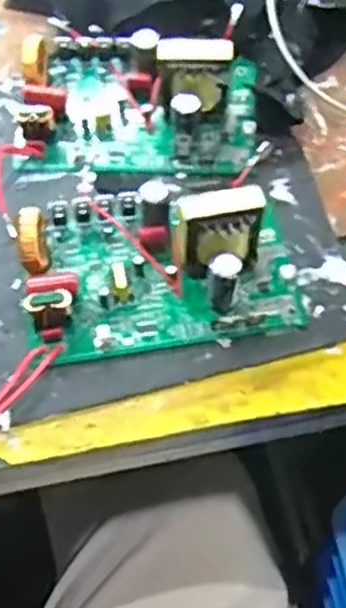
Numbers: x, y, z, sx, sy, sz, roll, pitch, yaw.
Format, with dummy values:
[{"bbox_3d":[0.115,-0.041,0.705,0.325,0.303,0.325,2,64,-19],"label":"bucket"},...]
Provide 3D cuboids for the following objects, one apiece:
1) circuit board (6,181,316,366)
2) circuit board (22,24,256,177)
[{"bbox_3d":[-0.006,-0.030,0.417,0.149,0.053,0.096,-7,59,-5],"label":"circuit board"},{"bbox_3d":[-0.021,-0.134,0.477,0.148,0.055,0.102,4,58,1],"label":"circuit board"}]

